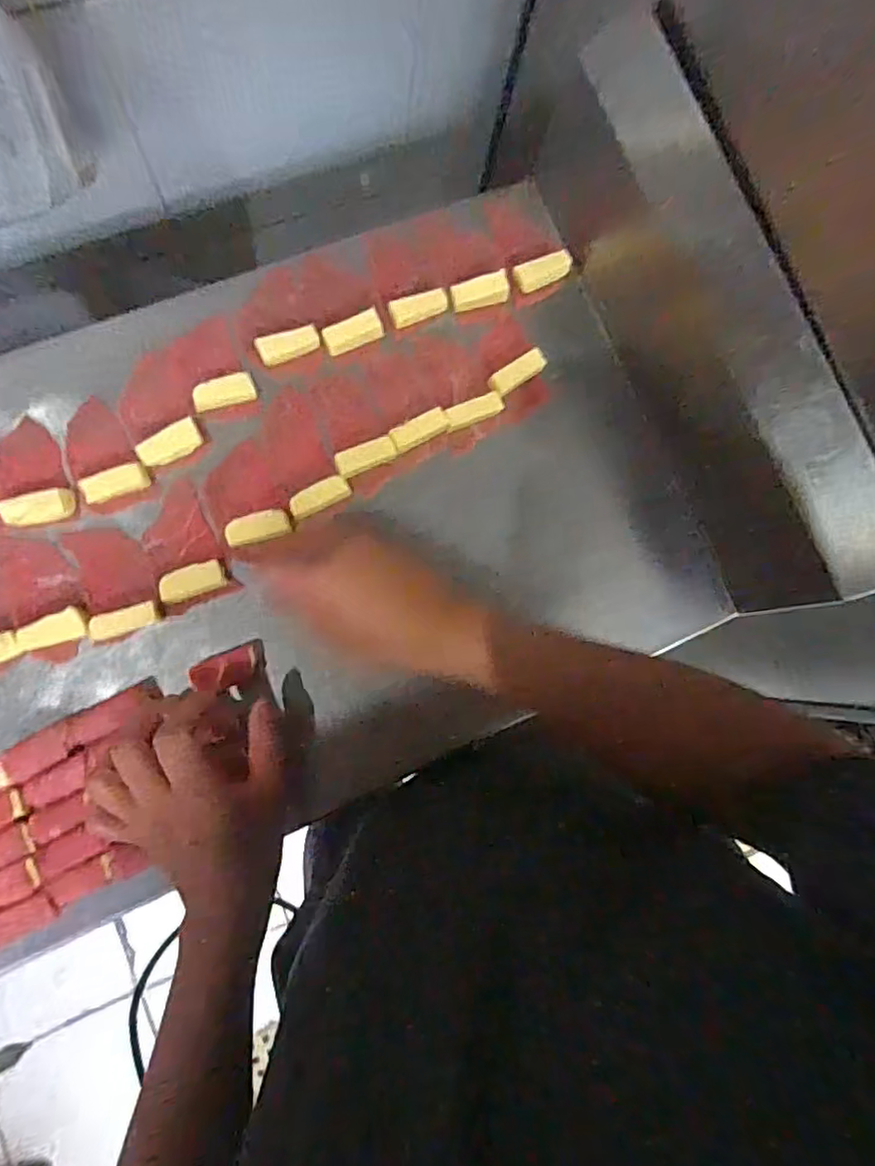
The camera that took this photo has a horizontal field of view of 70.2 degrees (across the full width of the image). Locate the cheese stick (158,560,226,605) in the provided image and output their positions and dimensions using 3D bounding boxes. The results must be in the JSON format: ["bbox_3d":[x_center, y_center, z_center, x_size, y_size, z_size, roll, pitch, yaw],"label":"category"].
[{"bbox_3d":[-0.189,-0.001,0.477,0.047,0.013,0.021,-20,86,-9],"label":"cheese stick"}]

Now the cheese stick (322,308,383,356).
[{"bbox_3d":[-0.068,-0.204,0.506,0.047,0.012,0.021,-23,86,-10],"label":"cheese stick"}]

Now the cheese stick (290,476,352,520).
[{"bbox_3d":[-0.093,-0.068,0.488,0.049,0.007,0.020,-28,87,-10],"label":"cheese stick"}]

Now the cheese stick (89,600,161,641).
[{"bbox_3d":[-0.234,0.028,0.466,0.049,0.007,0.019,-19,85,-9],"label":"cheese stick"}]

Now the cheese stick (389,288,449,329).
[{"bbox_3d":[-0.015,-0.229,0.517,0.049,0.010,0.018,-23,86,-10],"label":"cheese stick"}]

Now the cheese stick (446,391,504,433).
[{"bbox_3d":[0.030,-0.141,0.516,0.051,0.017,0.017,-24,86,-10],"label":"cheese stick"}]

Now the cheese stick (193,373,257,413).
[{"bbox_3d":[-0.169,-0.150,0.491,0.048,0.011,0.024,-23,110,-15],"label":"cheese stick"}]

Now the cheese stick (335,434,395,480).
[{"bbox_3d":[-0.058,-0.102,0.501,0.048,0.011,0.020,-27,87,-10],"label":"cheese stick"}]

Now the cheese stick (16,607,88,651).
[{"bbox_3d":[-0.283,0.036,0.457,0.046,0.013,0.021,-22,86,-10],"label":"cheese stick"}]

